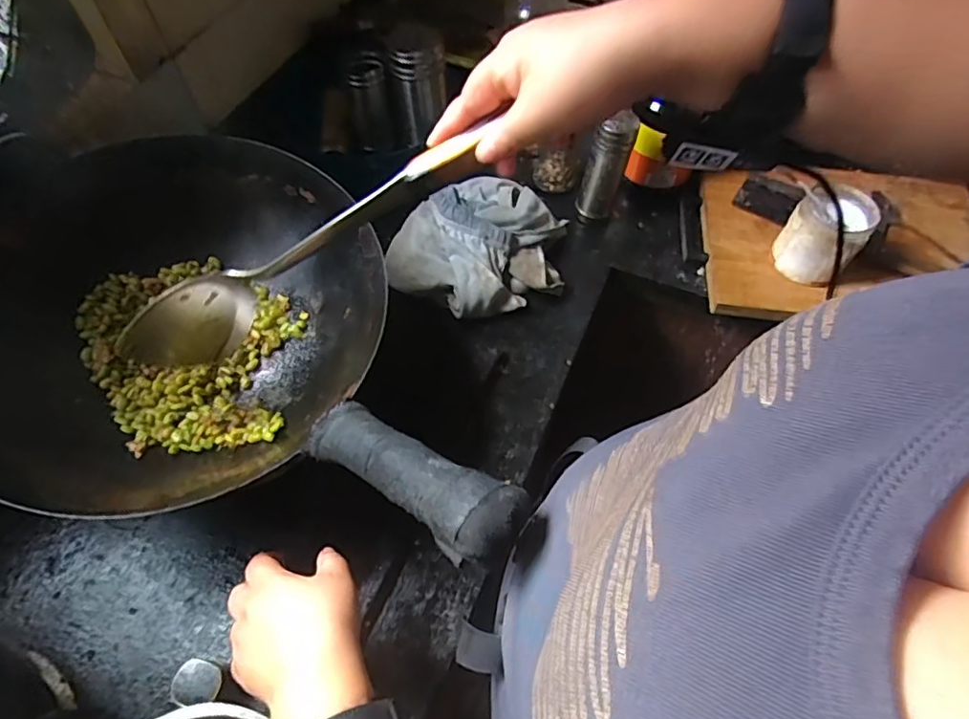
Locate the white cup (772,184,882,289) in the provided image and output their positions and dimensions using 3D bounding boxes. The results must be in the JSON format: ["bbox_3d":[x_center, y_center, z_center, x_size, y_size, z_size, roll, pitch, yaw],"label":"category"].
[{"bbox_3d":[0.420,-0.153,0.703,0.086,0.097,0.086,0,59,-1],"label":"white cup"}]

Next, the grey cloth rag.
[{"bbox_3d":[-0.003,-0.146,0.723,0.236,0.072,0.193,-29,64,-17],"label":"grey cloth rag"}]

